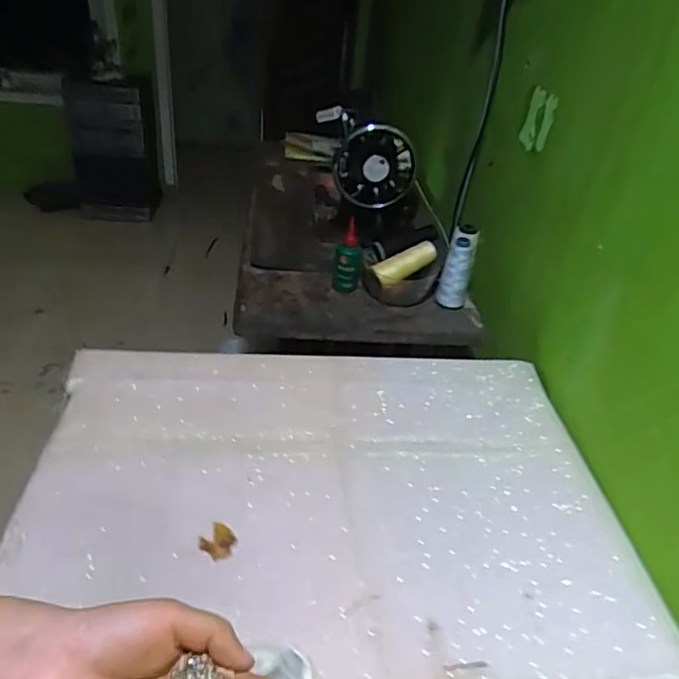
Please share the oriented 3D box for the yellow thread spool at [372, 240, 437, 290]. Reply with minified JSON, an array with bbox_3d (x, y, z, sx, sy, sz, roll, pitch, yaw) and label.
[{"bbox_3d":[0.105,-0.124,0.920,0.107,0.031,0.035,-29,43,-9],"label":"yellow thread spool"}]

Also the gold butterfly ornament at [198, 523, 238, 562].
[{"bbox_3d":[-0.115,0.192,0.548,0.031,0.004,0.033,24,39,25],"label":"gold butterfly ornament"}]

